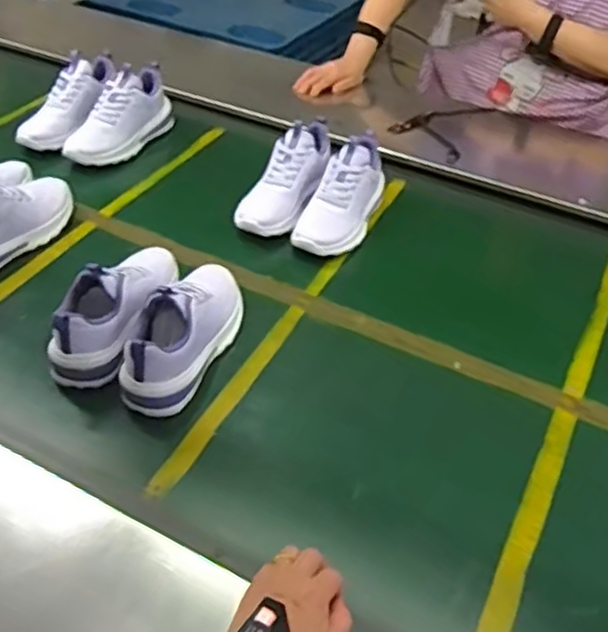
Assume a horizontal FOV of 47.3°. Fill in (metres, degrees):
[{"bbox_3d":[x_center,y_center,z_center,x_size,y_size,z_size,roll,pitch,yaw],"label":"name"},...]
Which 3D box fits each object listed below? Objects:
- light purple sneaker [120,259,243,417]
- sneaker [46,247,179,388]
[{"bbox_3d":[-0.140,0.007,0.816,0.085,0.105,0.227,18,44,15],"label":"light purple sneaker"},{"bbox_3d":[-0.217,-0.019,0.834,0.098,0.108,0.217,12,43,9],"label":"sneaker"}]

